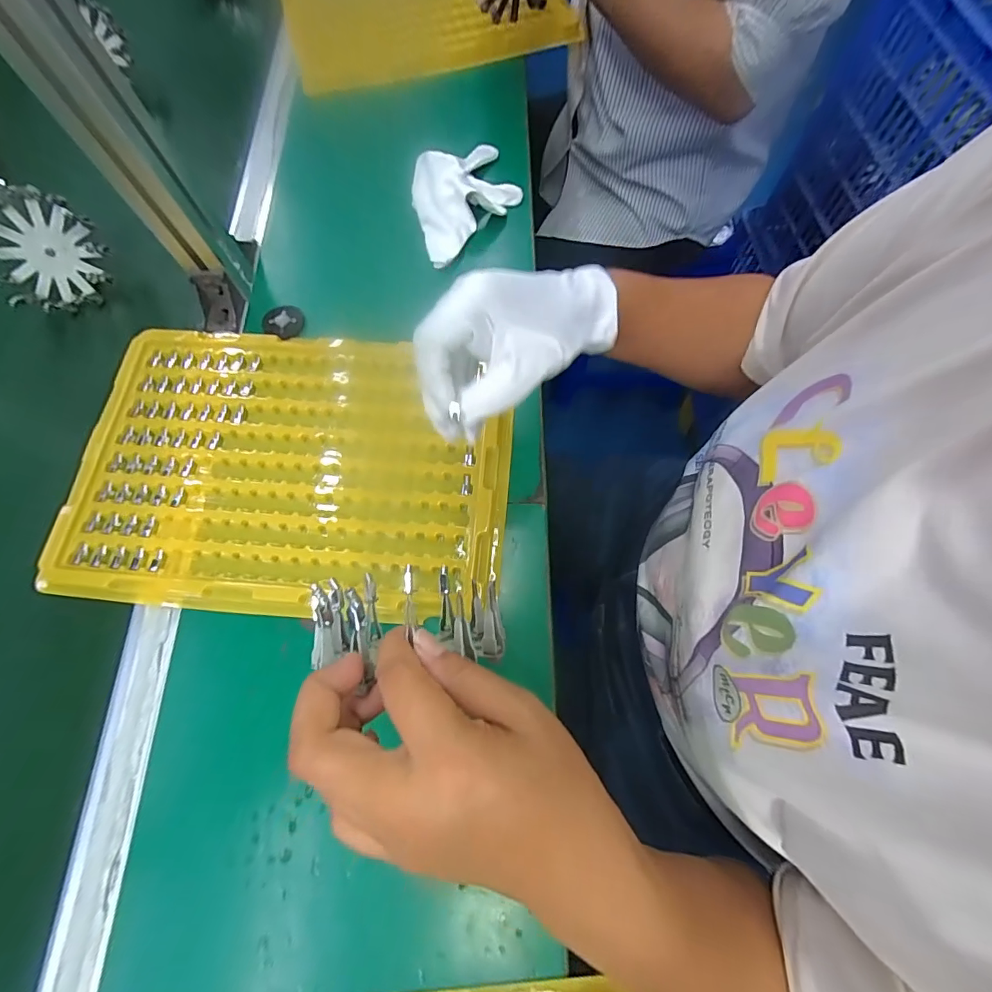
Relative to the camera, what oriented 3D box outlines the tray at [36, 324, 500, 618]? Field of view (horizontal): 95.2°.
[{"bbox_3d":[-0.175,-0.030,0.399,0.368,0.014,0.256,5,70,3],"label":"tray"}]

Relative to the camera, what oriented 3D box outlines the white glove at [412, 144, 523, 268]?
[{"bbox_3d":[-0.041,-0.336,0.499,0.102,0.031,0.167,37,75,13],"label":"white glove"}]

